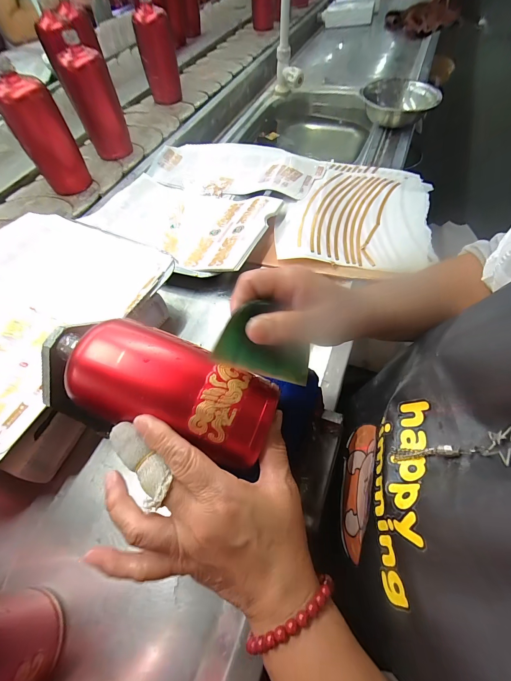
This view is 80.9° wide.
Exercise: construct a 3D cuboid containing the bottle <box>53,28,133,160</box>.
[{"bbox_3d":[-0.316,-0.469,0.597,0.083,0.183,0.068,-25,60,-12],"label":"bottle"}]

